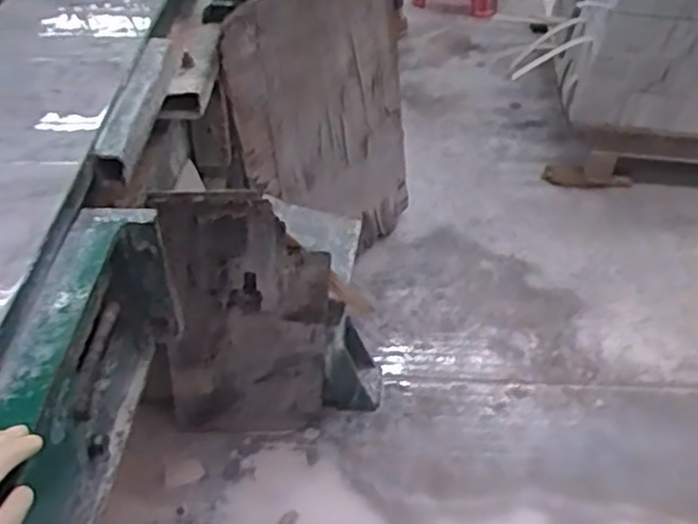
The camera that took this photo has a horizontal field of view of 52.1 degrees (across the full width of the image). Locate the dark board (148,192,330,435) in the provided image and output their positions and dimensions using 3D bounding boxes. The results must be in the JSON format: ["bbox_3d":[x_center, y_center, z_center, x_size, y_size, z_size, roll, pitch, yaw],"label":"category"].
[{"bbox_3d":[-0.191,0.127,1.352,0.298,0.612,0.022,0,40,-5],"label":"dark board"}]

